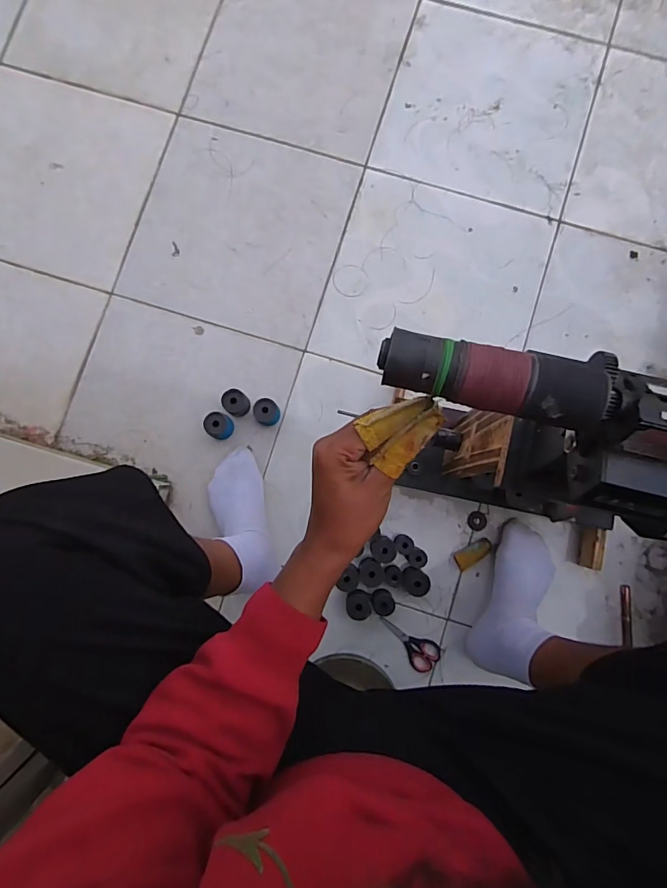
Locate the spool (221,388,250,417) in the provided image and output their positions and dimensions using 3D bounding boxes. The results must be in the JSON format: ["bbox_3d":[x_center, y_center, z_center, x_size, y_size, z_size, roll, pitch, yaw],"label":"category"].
[{"bbox_3d":[-0.181,-0.076,0.850,0.047,0.043,0.043,0,86,0],"label":"spool"}]

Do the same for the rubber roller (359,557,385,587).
[{"bbox_3d":[0.067,0.229,0.813,0.043,0.044,0.044,0,86,0],"label":"rubber roller"}]

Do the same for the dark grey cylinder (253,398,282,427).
[{"bbox_3d":[-0.124,-0.059,0.846,0.043,0.046,0.044,0,86,0],"label":"dark grey cylinder"}]

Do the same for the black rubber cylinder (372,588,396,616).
[{"bbox_3d":[0.088,0.280,0.810,0.037,0.051,0.038,0,86,0],"label":"black rubber cylinder"}]

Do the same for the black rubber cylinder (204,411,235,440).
[{"bbox_3d":[-0.212,-0.034,0.844,0.049,0.040,0.047,0,86,0],"label":"black rubber cylinder"}]

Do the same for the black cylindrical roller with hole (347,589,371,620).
[{"bbox_3d":[0.044,0.285,0.807,0.043,0.048,0.042,0,86,0],"label":"black cylindrical roller with hole"}]

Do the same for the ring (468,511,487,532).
[{"bbox_3d":[0.268,0.143,0.846,0.036,0.004,0.036,0,86,0],"label":"ring"}]

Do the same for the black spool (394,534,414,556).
[{"bbox_3d":[0.128,0.182,0.831,0.035,0.038,0.030,-43,87,-3],"label":"black spool"}]

